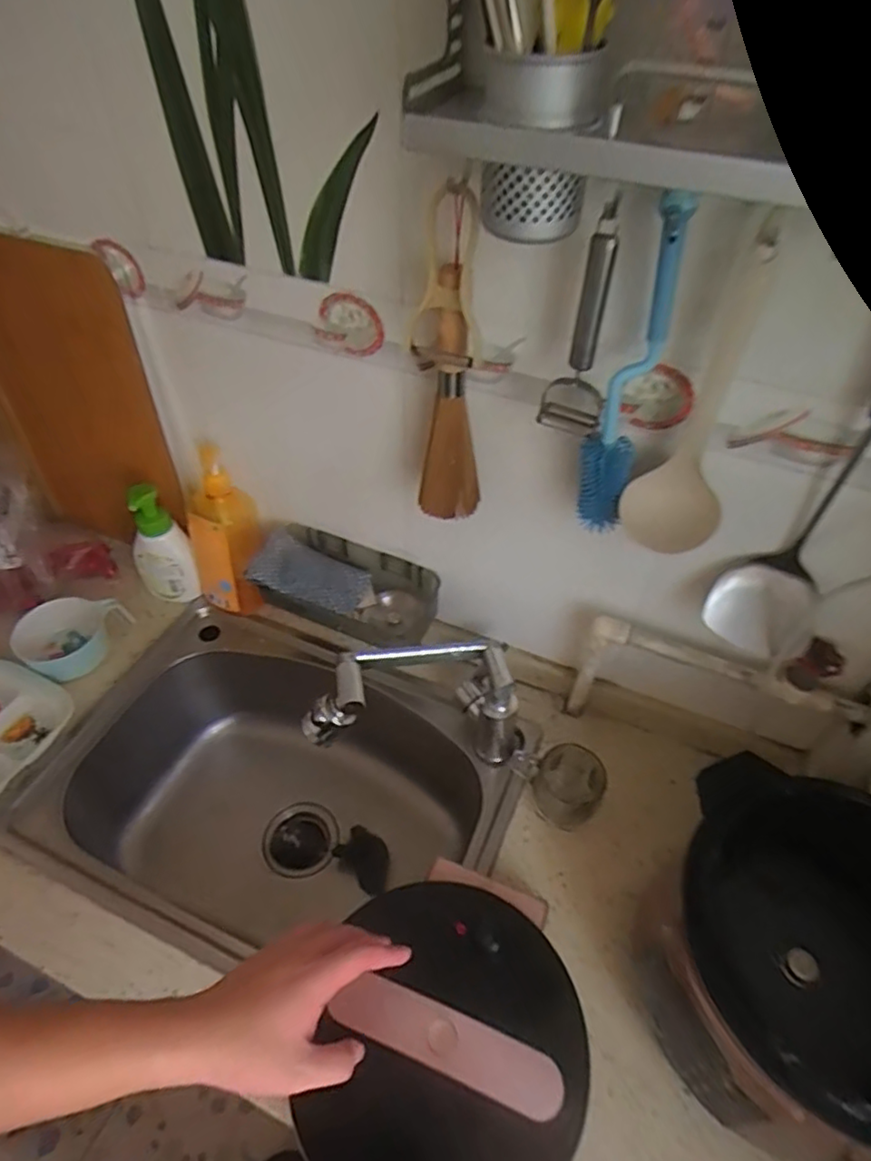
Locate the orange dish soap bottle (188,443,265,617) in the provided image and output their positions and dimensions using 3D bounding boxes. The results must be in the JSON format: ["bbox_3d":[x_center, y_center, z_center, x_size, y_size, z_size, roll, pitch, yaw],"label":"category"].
[{"bbox_3d":[-0.295,-0.053,0.893,0.103,0.268,0.085,-17,51,-17],"label":"orange dish soap bottle"}]

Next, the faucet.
[{"bbox_3d":[-0.014,0.157,0.775,0.262,0.178,0.117,-1,48,-3],"label":"faucet"}]

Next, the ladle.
[{"bbox_3d":[0.223,-0.135,0.524,0.082,0.272,0.045,21,50,17],"label":"ladle"}]

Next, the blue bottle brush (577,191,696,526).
[{"bbox_3d":[0.160,-0.157,0.528,0.043,0.295,0.040,17,49,13],"label":"blue bottle brush"}]

